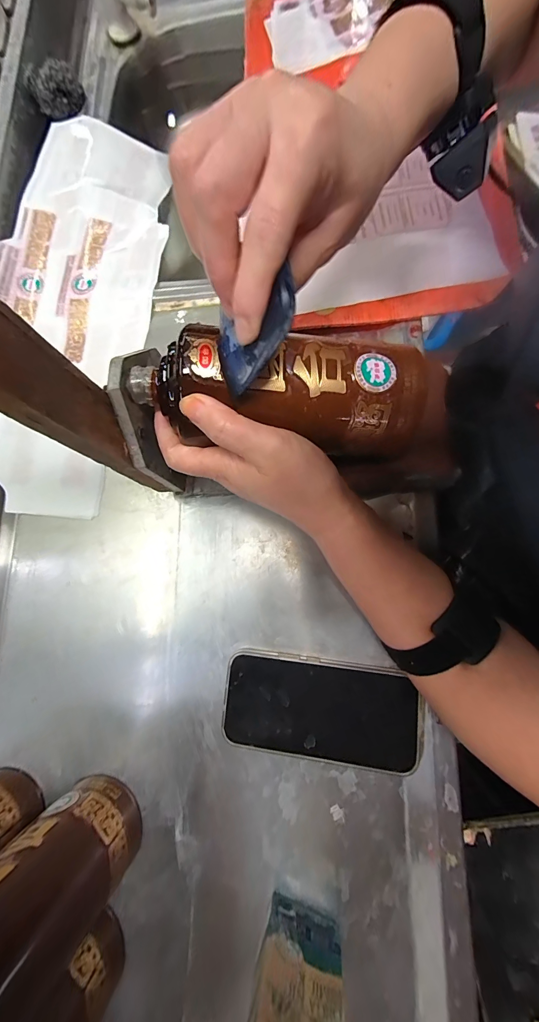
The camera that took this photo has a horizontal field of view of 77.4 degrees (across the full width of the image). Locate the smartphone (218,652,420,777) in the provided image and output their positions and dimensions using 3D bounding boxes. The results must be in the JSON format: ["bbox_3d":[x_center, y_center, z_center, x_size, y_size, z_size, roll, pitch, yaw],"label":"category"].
[{"bbox_3d":[0.042,0.163,0.276,0.158,0.007,0.077,5,83,6],"label":"smartphone"}]

